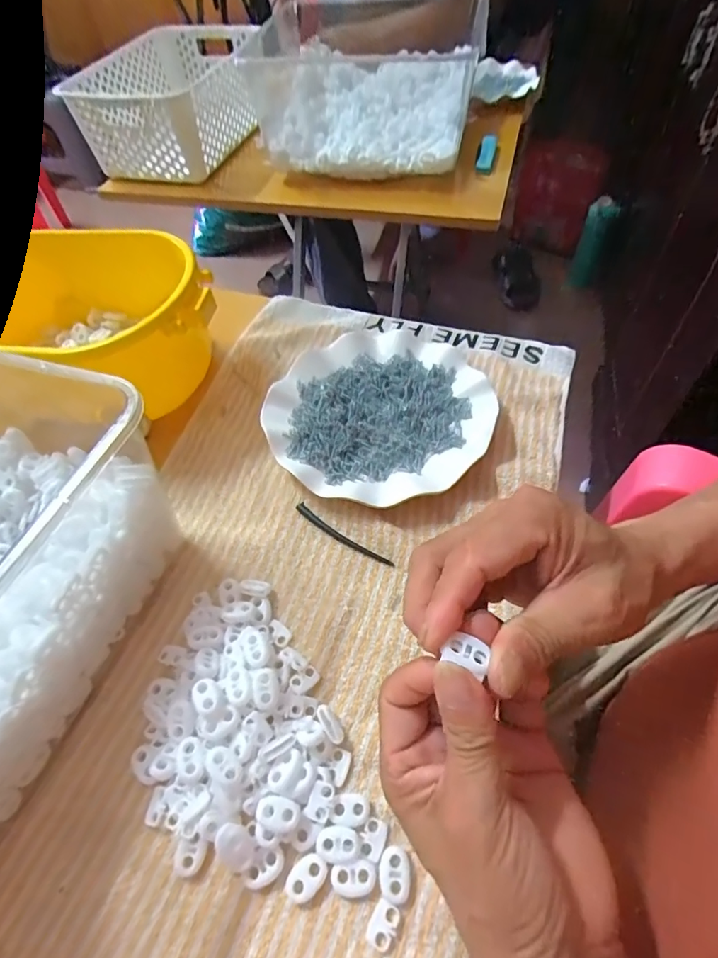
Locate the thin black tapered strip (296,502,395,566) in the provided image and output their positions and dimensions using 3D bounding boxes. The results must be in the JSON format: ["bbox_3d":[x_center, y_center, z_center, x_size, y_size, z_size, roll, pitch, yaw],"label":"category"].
[{"bbox_3d":[-0.013,0.042,0.356,0.086,0.004,0.009,31,62,23],"label":"thin black tapered strip"}]

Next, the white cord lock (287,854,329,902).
[{"bbox_3d":[-0.027,0.200,0.242,0.022,0.004,0.015,-35,60,-19],"label":"white cord lock"}]

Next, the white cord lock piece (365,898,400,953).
[{"bbox_3d":[0.012,0.215,0.232,0.013,0.004,0.018,21,59,18],"label":"white cord lock piece"}]

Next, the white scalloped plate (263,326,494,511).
[{"bbox_3d":[0.017,-0.058,0.405,0.180,0.014,0.173,-2,55,3],"label":"white scalloped plate"}]

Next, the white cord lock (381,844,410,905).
[{"bbox_3d":[0.018,0.198,0.241,0.014,0.004,0.022,-5,54,1],"label":"white cord lock"}]

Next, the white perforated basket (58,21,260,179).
[{"bbox_3d":[-0.278,-0.598,0.756,0.226,0.109,0.313,13,57,13],"label":"white perforated basket"}]

